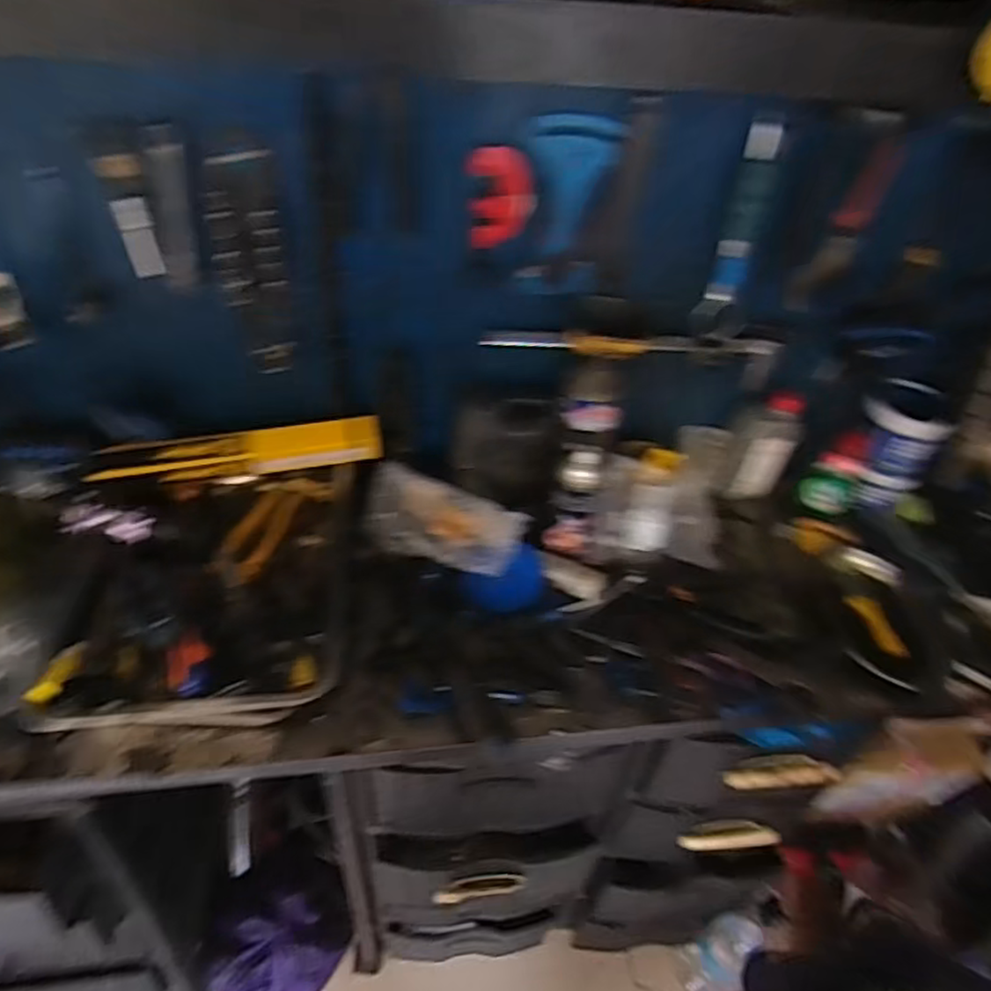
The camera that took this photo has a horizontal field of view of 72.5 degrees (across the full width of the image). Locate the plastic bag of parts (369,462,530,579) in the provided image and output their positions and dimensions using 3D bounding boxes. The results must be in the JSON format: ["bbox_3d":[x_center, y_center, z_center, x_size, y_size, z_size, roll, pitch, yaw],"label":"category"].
[{"bbox_3d":[-0.071,0.034,0.870,0.201,0.030,0.112,23,60,4],"label":"plastic bag of parts"}]

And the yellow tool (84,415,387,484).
[{"bbox_3d":[-0.315,-0.057,0.852,0.341,0.057,0.041,-7,44,-14],"label":"yellow tool"}]

